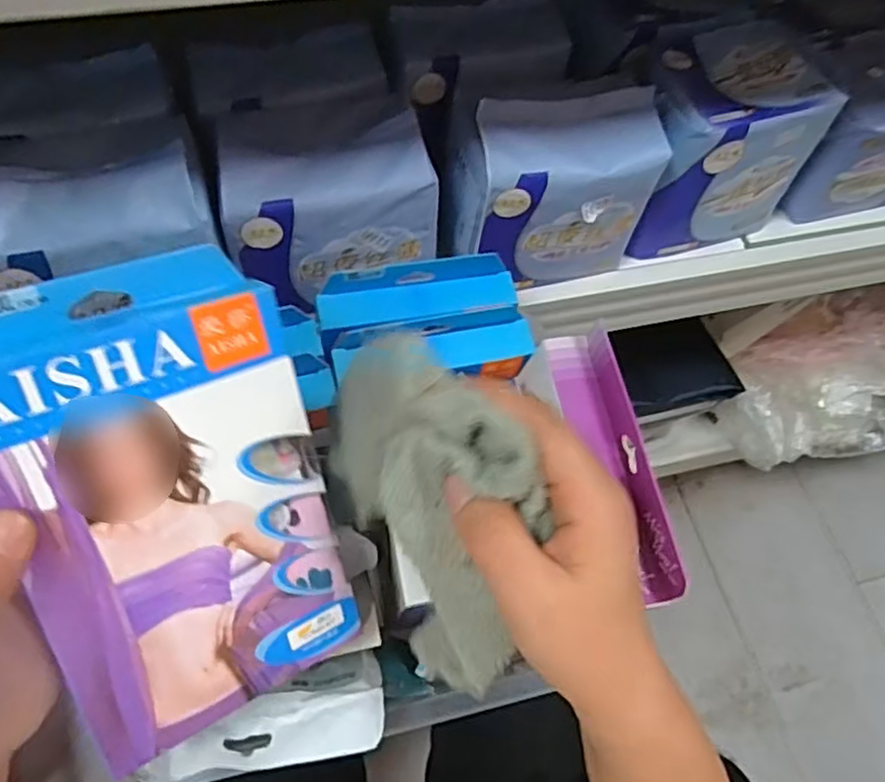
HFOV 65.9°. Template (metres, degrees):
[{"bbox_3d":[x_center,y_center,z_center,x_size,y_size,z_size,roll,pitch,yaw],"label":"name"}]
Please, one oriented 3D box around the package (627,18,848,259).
[{"bbox_3d":[0.192,-0.181,0.498,0.133,0.123,0.096,-14,63,-11],"label":"package"}]

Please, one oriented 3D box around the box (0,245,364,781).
[{"bbox_3d":[-0.113,0.048,0.291,0.120,0.197,0.029,-20,22,-28],"label":"box"}]

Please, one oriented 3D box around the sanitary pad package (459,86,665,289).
[{"bbox_3d":[0.073,-0.132,0.457,0.130,0.121,0.063,-13,63,-10],"label":"sanitary pad package"}]

